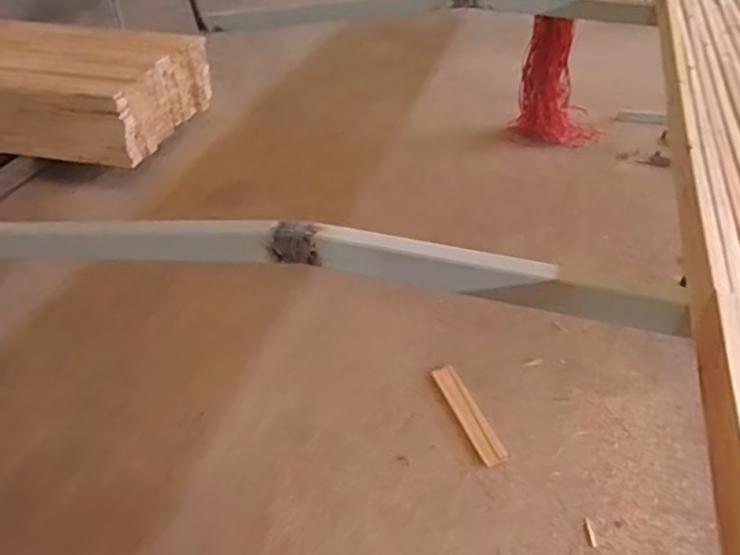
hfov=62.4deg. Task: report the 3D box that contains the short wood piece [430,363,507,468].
[{"bbox_3d":[0.260,0.361,1.625,0.068,0.015,0.322,-14,42,-16],"label":"short wood piece"}]

